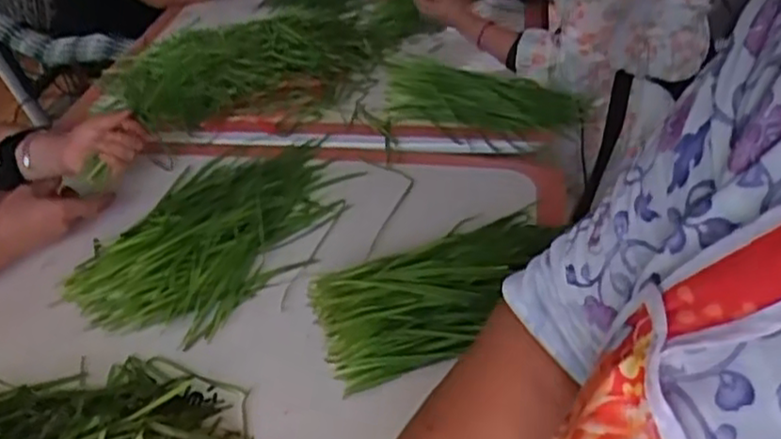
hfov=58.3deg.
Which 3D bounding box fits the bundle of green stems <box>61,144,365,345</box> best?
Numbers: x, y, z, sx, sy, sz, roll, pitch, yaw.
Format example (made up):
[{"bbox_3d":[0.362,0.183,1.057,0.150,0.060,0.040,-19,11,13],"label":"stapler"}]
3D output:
[{"bbox_3d":[-0.203,0.001,0.891,0.222,0.053,0.387,13,43,22],"label":"bundle of green stems"}]

